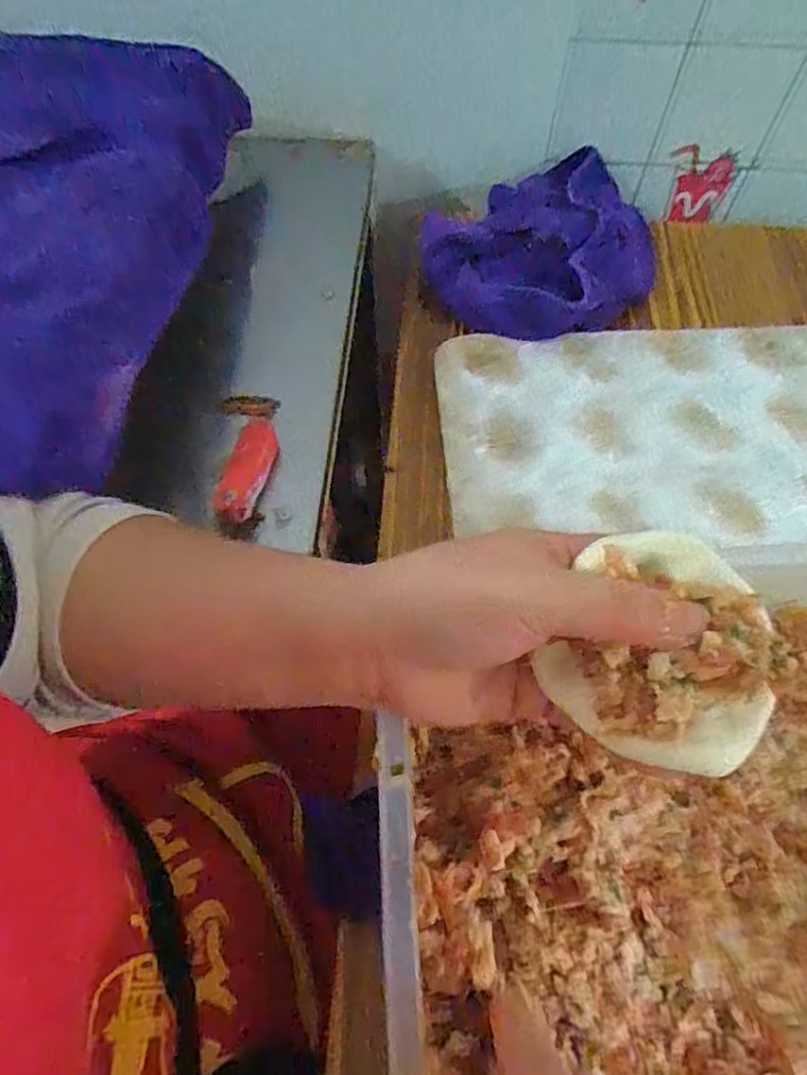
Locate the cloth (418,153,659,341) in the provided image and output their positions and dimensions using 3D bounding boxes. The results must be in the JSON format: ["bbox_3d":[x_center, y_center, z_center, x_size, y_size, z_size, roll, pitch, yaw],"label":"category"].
[{"bbox_3d":[0.122,-0.258,0.525,0.203,0.060,0.174,-32,67,-15],"label":"cloth"}]

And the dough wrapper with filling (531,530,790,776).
[{"bbox_3d":[0.084,0.038,0.203,0.067,0.035,0.079,-16,64,-8],"label":"dough wrapper with filling"}]

